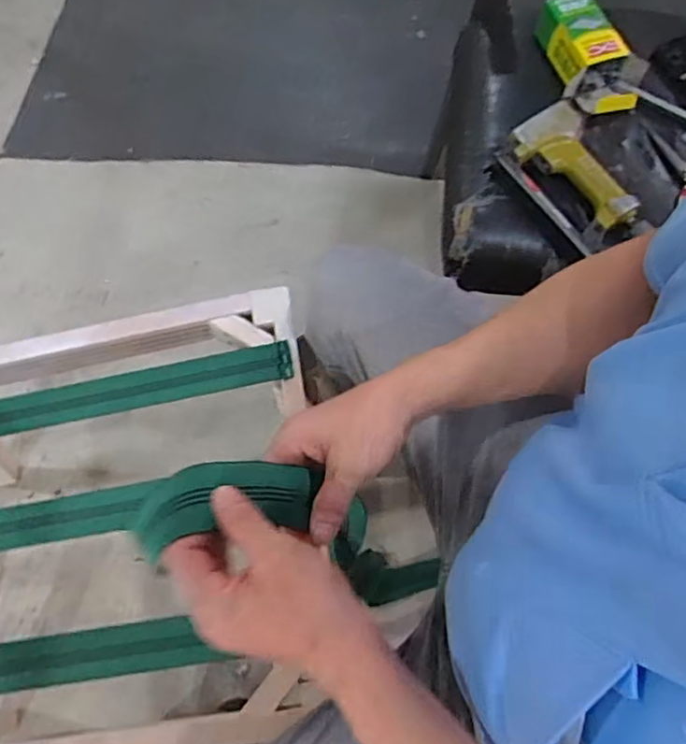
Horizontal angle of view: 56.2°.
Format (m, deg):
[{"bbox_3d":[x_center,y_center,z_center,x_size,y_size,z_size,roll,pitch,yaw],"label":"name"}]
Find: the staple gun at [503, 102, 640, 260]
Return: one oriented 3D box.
[{"bbox_3d":[0.278,-0.236,0.769,0.106,0.040,0.165,-33,73,-15],"label":"staple gun"}]

